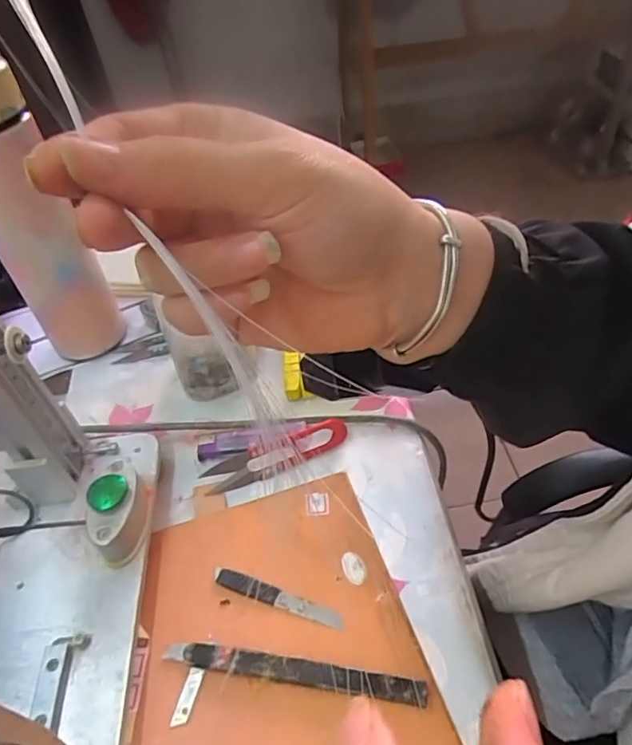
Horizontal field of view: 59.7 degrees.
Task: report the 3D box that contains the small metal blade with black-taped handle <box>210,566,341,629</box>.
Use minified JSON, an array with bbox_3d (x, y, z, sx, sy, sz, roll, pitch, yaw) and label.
[{"bbox_3d":[-0.023,0.128,0.315,0.079,0.004,0.010,13,49,18],"label":"small metal blade with black-taped handle"}]

